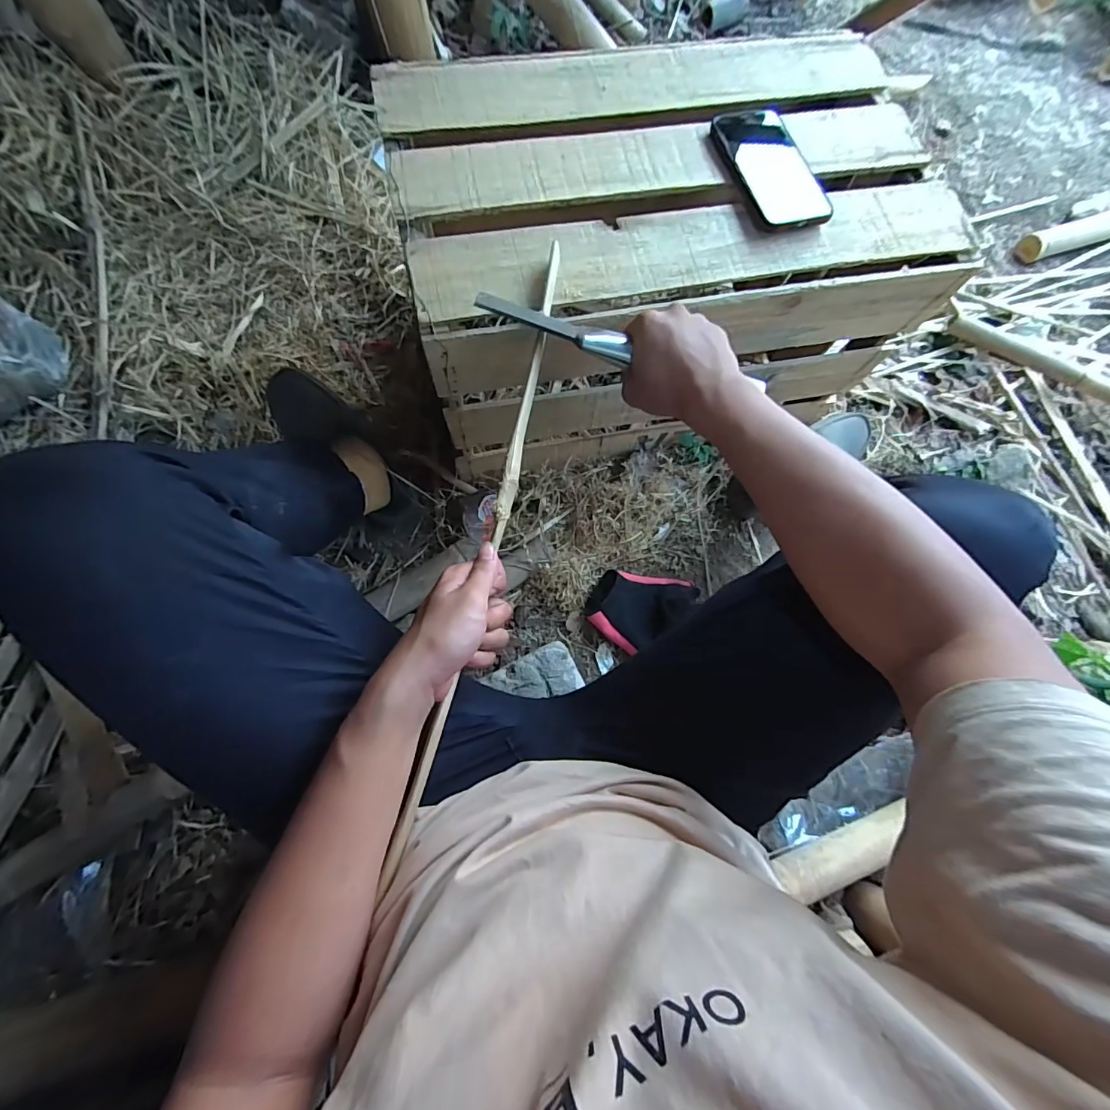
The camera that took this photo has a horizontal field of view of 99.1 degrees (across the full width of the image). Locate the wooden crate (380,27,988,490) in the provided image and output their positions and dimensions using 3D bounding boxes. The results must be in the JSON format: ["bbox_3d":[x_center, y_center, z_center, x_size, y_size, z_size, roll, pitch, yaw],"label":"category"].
[{"bbox_3d":[0.117,-0.373,0.633,0.571,0.289,0.355,-12,73,-6],"label":"wooden crate"}]

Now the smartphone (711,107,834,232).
[{"bbox_3d":[0.226,-0.409,0.498,0.082,0.015,0.158,-19,74,-8],"label":"smartphone"}]

